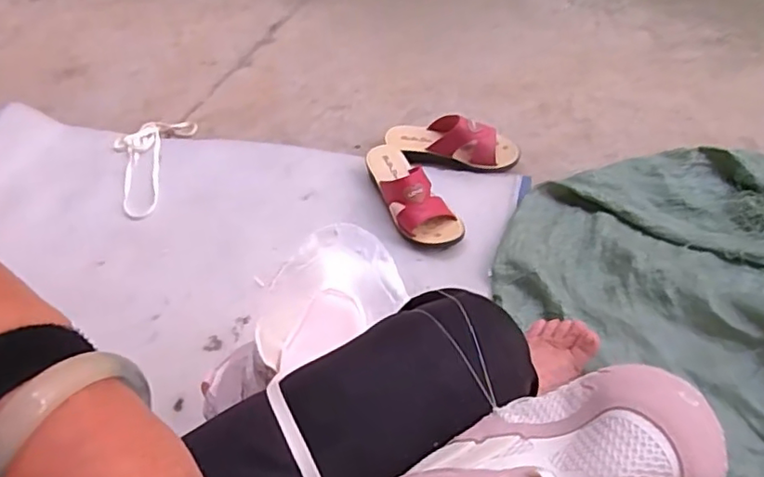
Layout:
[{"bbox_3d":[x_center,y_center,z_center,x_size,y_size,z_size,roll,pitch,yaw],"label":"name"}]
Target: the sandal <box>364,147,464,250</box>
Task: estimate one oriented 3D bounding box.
[{"bbox_3d":[0.038,-0.078,0.950,0.085,0.076,0.227,-28,56,-13],"label":"sandal"}]

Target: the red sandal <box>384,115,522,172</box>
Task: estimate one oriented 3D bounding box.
[{"bbox_3d":[0.120,-0.166,1.026,0.227,0.071,0.082,4,56,10],"label":"red sandal"}]

